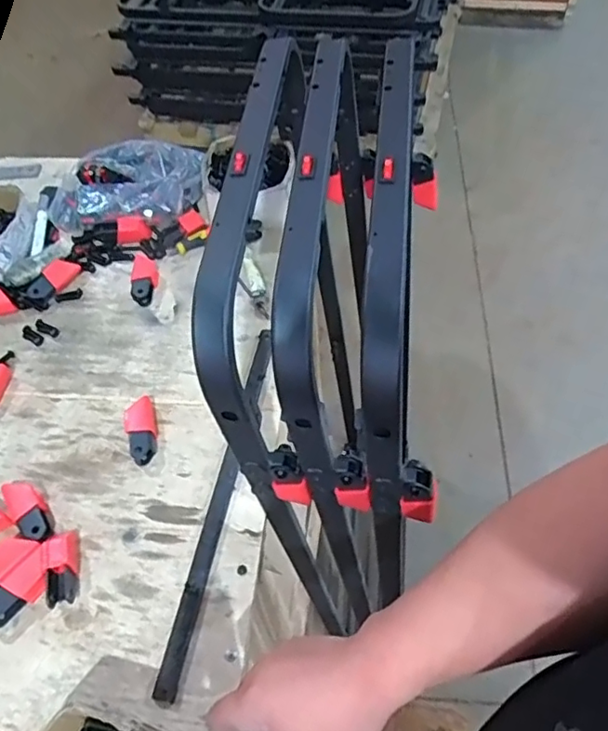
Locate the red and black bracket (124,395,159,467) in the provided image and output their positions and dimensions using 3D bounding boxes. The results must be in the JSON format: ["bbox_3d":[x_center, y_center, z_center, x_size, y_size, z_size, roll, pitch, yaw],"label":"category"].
[{"bbox_3d":[-0.205,0.078,0.741,0.034,0.031,0.087,-16,53,-6],"label":"red and black bracket"}]

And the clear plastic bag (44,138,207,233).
[{"bbox_3d":[-0.302,-0.318,1.020,0.248,0.040,0.203,0,53,6],"label":"clear plastic bag"}]

